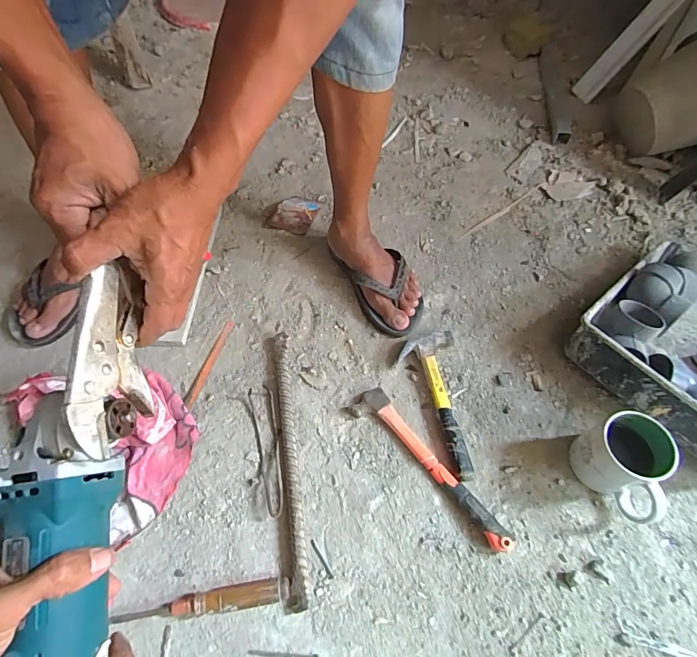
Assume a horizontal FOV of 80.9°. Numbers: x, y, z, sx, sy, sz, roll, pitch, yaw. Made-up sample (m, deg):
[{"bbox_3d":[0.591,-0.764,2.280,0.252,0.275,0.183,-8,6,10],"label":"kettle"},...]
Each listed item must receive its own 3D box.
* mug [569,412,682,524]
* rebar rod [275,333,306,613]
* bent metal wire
[{"bbox_3d":[0.342,0.168,0.505,0.076,0.104,0.103,-33,63,-20],"label":"mug"},{"bbox_3d":[-0.080,0.165,0.549,0.024,0.027,0.352,-6,57,-5],"label":"rebar rod"},{"bbox_3d":[-0.109,0.159,0.555,0.035,0.010,0.180,-12,58,-9],"label":"bent metal wire"}]

